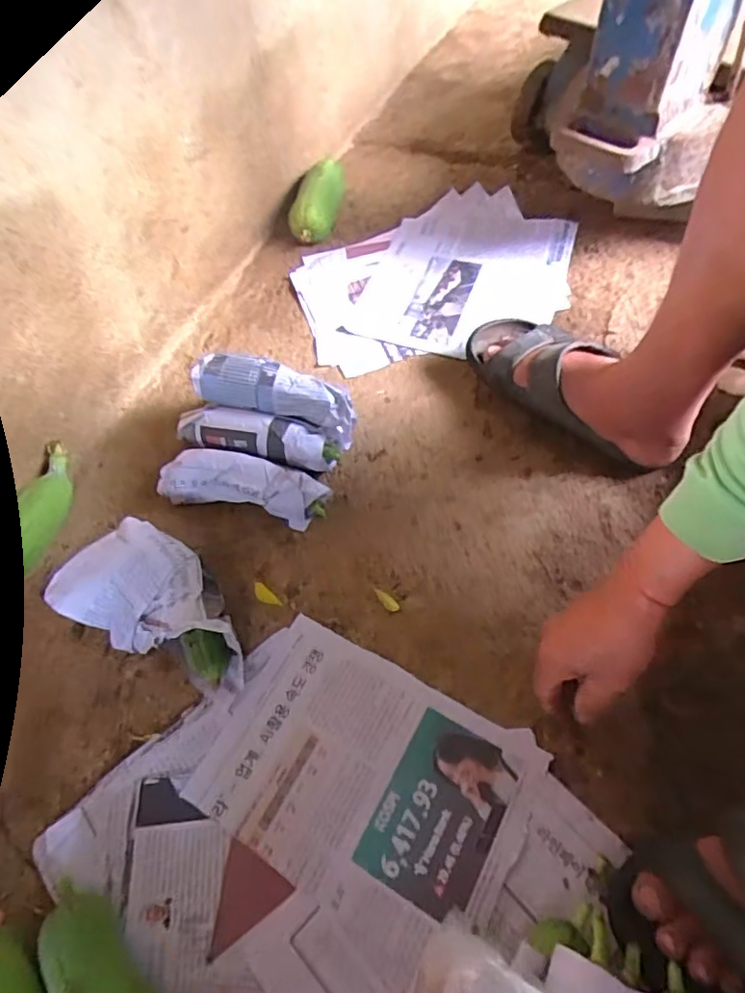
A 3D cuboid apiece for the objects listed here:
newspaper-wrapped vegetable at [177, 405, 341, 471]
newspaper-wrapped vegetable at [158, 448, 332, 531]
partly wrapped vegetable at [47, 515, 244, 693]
[{"bbox_3d":[-0.137,-0.061,0.662,0.184,0.078,0.045,6,59,11],"label":"newspaper-wrapped vegetable"},{"bbox_3d":[-0.149,-0.012,0.644,0.189,0.058,0.054,11,60,11],"label":"newspaper-wrapped vegetable"},{"bbox_3d":[-0.210,0.109,0.572,0.195,0.065,0.112,27,64,19],"label":"partly wrapped vegetable"}]

